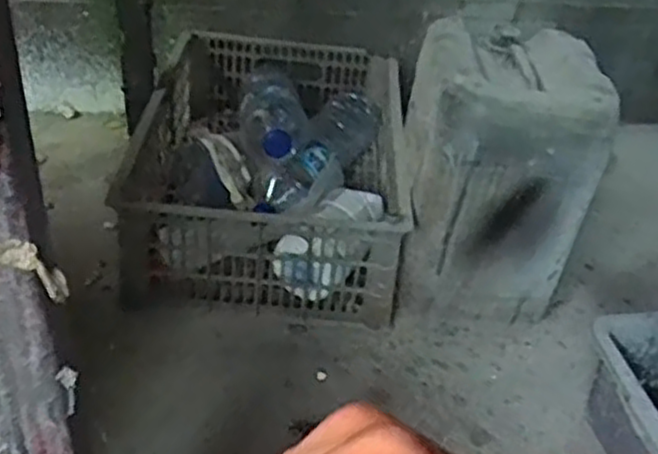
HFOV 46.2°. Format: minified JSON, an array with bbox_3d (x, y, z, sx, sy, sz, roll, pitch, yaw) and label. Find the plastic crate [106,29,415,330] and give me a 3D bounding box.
[{"bbox_3d":[-0.075,-0.092,1.010,0.320,0.150,0.462,5,37,-3],"label":"plastic crate"}]

